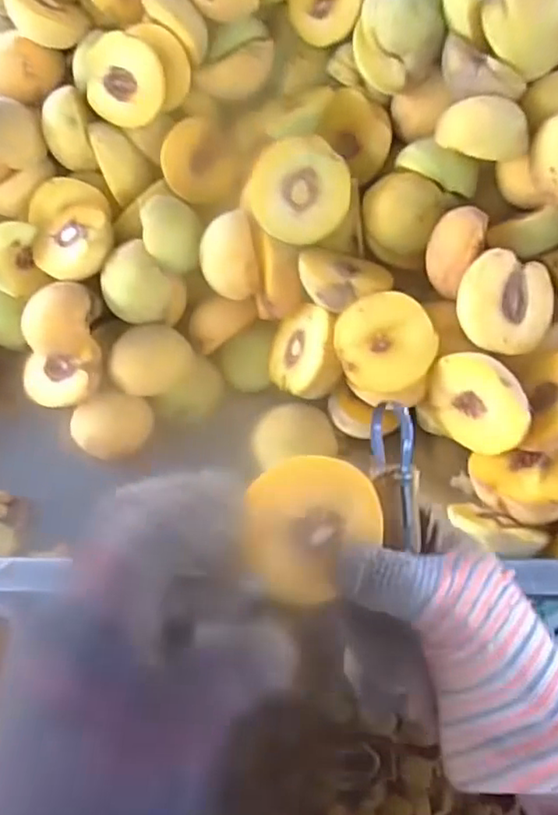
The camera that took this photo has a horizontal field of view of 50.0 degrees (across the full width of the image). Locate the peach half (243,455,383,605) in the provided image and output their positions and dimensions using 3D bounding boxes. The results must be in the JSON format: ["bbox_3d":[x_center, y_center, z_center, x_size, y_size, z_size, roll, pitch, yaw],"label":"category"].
[{"bbox_3d":[0.015,0.055,0.280,0.059,0.030,0.062,-8,87,-6],"label":"peach half"}]

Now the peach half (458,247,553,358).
[{"bbox_3d":[0.154,-0.070,0.410,0.073,0.028,0.064,2,93,-26],"label":"peach half"}]

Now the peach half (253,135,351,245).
[{"bbox_3d":[0.015,-0.159,0.444,0.070,0.026,0.070,1,97,4],"label":"peach half"}]

